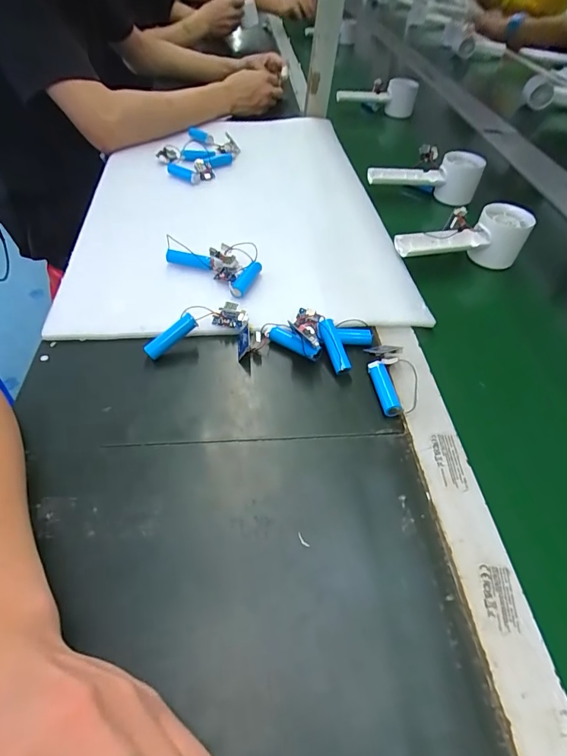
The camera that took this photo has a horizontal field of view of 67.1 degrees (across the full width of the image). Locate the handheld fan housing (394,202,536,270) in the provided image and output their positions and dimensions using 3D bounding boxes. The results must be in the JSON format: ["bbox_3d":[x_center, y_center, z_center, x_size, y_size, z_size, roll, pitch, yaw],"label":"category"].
[{"bbox_3d":[0.208,-0.162,0.502,0.162,0.052,0.056,-8,49,-9],"label":"handheld fan housing"}]

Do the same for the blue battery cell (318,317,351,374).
[{"bbox_3d":[0.044,-0.028,0.371,0.015,0.015,0.050,-16,77,-19],"label":"blue battery cell"}]

